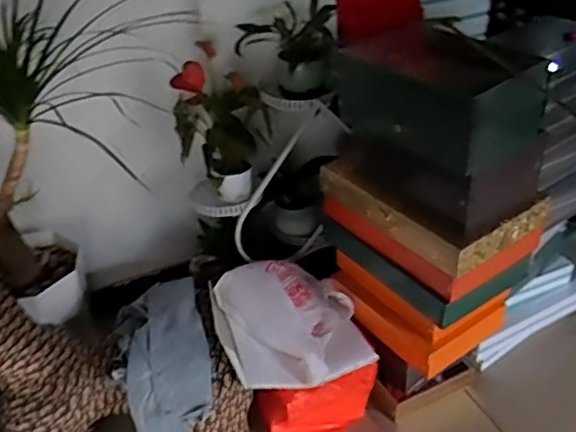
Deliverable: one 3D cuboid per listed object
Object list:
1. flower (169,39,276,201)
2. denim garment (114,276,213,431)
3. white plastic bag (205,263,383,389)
[{"bbox_3d":[-0.186,-0.265,1.765,0.210,0.384,0.215,21,42,31],"label":"flower"},{"bbox_3d":[-0.306,0.391,1.580,0.216,0.338,0.349,-13,36,-13],"label":"denim garment"},{"bbox_3d":[0.004,0.273,1.656,0.379,0.290,0.337,-16,37,-16],"label":"white plastic bag"}]

